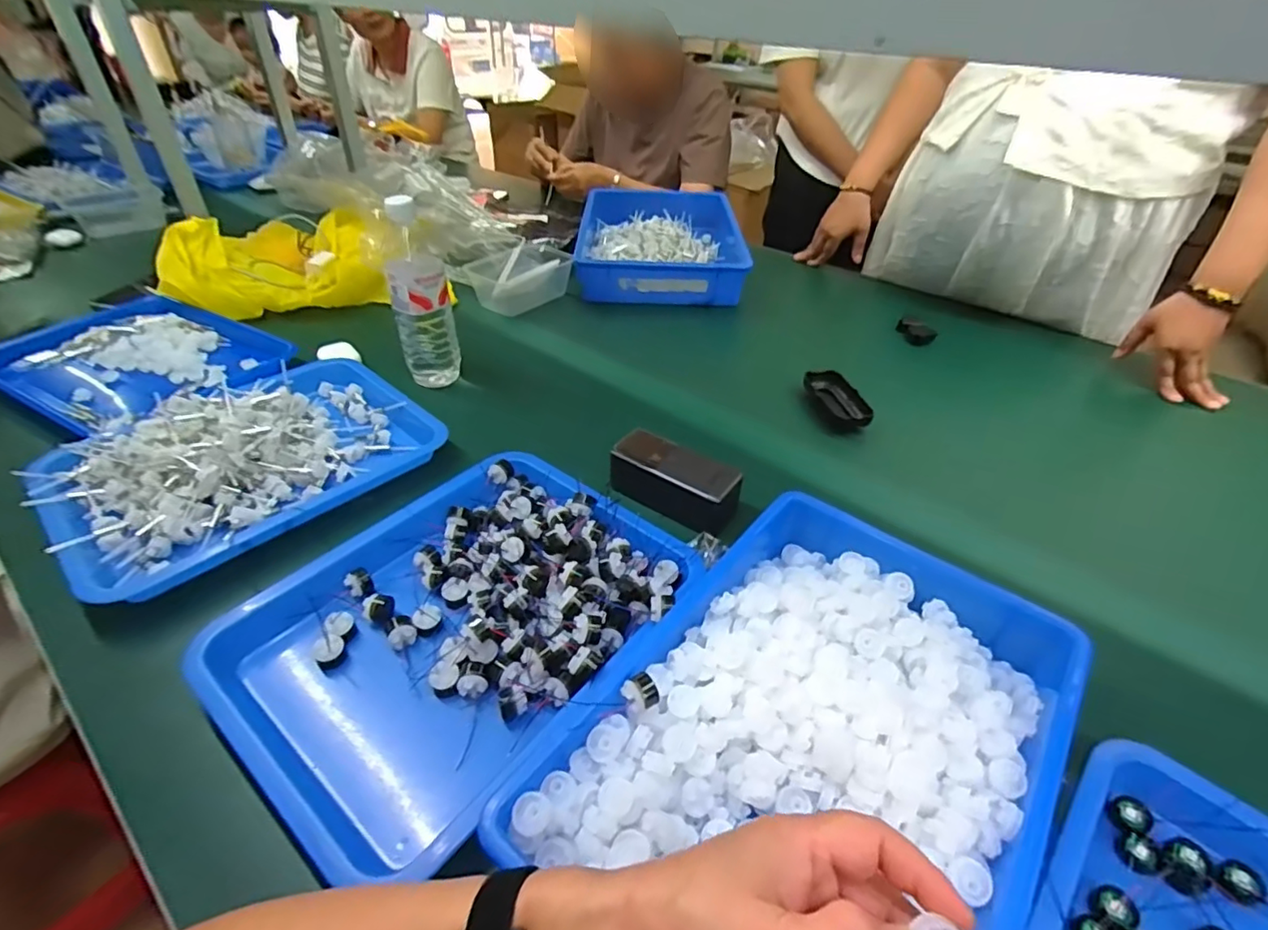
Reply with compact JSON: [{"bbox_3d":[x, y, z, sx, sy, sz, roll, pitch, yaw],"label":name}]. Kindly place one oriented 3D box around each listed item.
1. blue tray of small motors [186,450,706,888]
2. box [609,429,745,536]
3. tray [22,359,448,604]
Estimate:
[{"bbox_3d":[-0.134,0.120,0.467,0.269,0.056,0.325,28,46,27],"label":"blue tray of small motors"},{"bbox_3d":[0.038,0.013,0.584,0.128,0.052,0.058,23,44,24],"label":"box"},{"bbox_3d":[-0.395,-0.022,0.607,0.255,0.063,0.342,29,46,28],"label":"tray"}]

